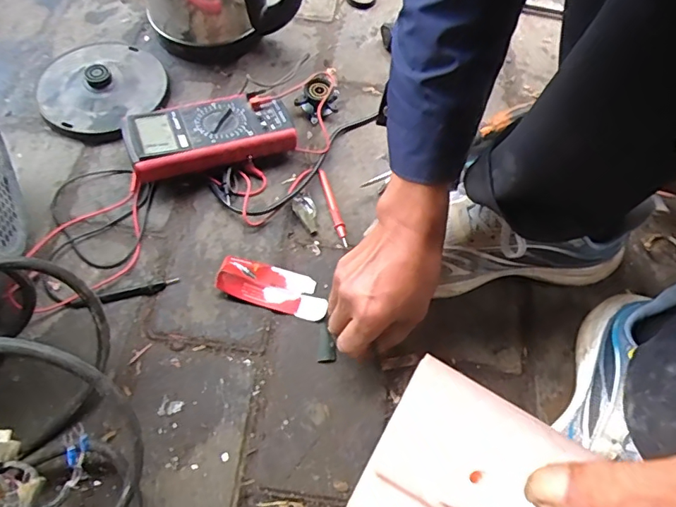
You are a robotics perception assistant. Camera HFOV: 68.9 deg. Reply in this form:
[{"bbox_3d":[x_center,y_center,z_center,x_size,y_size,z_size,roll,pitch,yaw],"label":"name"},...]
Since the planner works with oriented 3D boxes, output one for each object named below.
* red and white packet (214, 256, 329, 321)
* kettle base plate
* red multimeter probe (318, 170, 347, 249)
[{"bbox_3d":[-0.064,0.031,0.490,0.107,0.024,0.044,16,62,5],"label":"red and white packet"},{"bbox_3d":[-0.288,-0.212,0.596,0.150,0.031,0.150,2,62,-3],"label":"kettle base plate"},{"bbox_3d":[-0.006,-0.053,0.542,0.011,0.013,0.096,-13,64,-10],"label":"red multimeter probe"}]

